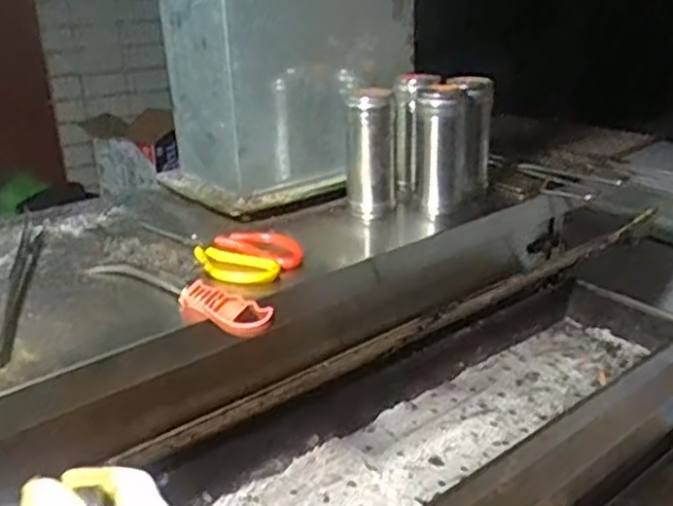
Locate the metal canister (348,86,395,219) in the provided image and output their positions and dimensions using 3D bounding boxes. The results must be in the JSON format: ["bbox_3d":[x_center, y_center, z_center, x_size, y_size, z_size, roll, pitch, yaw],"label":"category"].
[{"bbox_3d":[0.044,-0.124,0.888,0.059,0.151,0.058,2,24,3],"label":"metal canister"}]

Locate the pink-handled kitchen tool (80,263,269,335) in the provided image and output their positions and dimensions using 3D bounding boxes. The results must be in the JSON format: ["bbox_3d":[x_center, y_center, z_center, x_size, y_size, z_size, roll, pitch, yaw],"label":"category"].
[{"bbox_3d":[-0.154,0.036,0.688,0.223,0.011,0.039,18,61,34],"label":"pink-handled kitchen tool"}]

